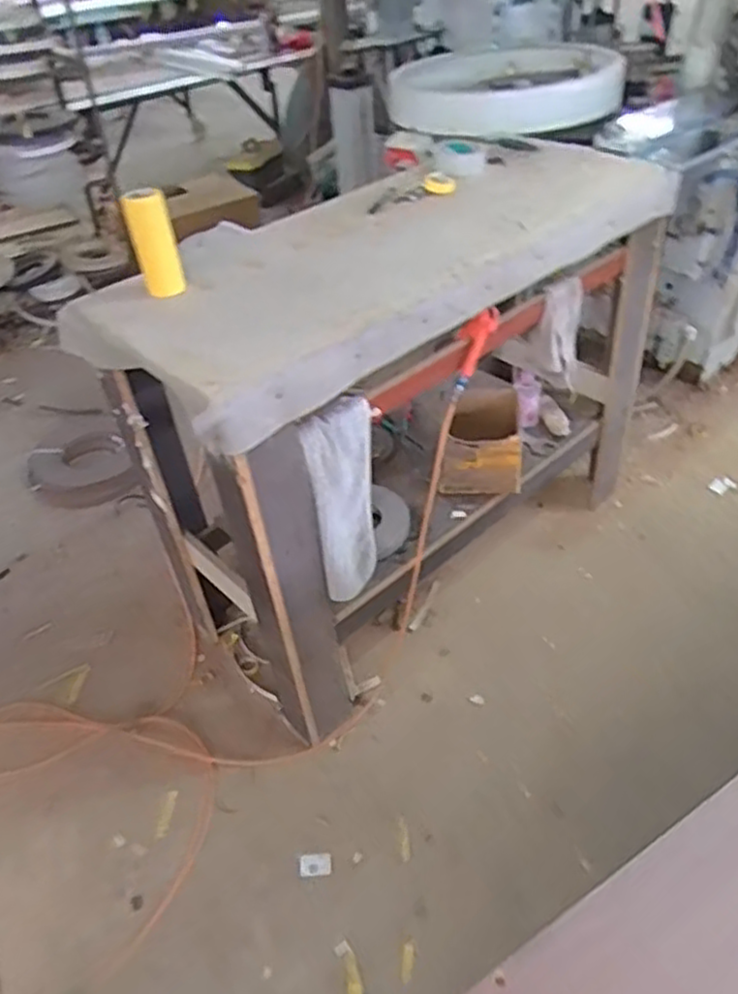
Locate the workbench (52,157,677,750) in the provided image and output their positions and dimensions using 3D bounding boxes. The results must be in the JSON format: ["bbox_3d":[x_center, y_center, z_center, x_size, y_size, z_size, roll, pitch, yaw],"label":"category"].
[{"bbox_3d":[0.102,-0.207,1.783,1.294,1.017,0.594,-33,49,-29],"label":"workbench"}]

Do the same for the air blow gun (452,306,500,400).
[{"bbox_3d":[0.199,-0.280,1.408,0.102,0.181,0.024,-7,33,-46],"label":"air blow gun"}]

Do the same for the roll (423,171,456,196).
[{"bbox_3d":[0.157,-0.697,1.610,0.075,0.022,0.080,-2,41,2],"label":"roll"}]

